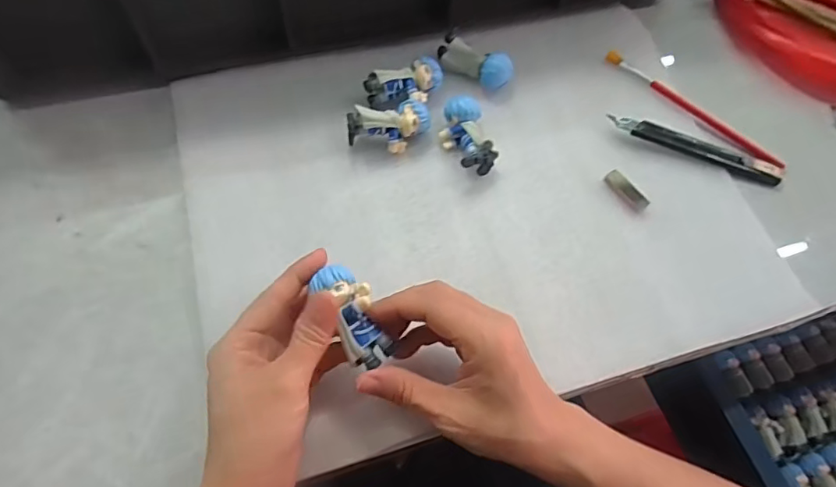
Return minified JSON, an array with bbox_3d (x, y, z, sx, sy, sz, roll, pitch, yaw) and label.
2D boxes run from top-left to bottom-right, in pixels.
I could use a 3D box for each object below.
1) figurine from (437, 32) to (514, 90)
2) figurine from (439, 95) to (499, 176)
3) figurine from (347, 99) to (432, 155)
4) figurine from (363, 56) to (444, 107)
[{"bbox_3d":[0.046,-0.146,0.448,0.063,0.027,0.024,25,64,9],"label":"figurine"},{"bbox_3d":[0.038,-0.080,0.416,0.031,0.027,0.058,-17,66,-12],"label":"figurine"},{"bbox_3d":[-0.021,-0.087,0.411,0.060,0.030,0.028,-18,66,-12],"label":"figurine"},{"bbox_3d":[-0.008,-0.121,0.431,0.060,0.027,0.036,-26,68,-16],"label":"figurine"}]

